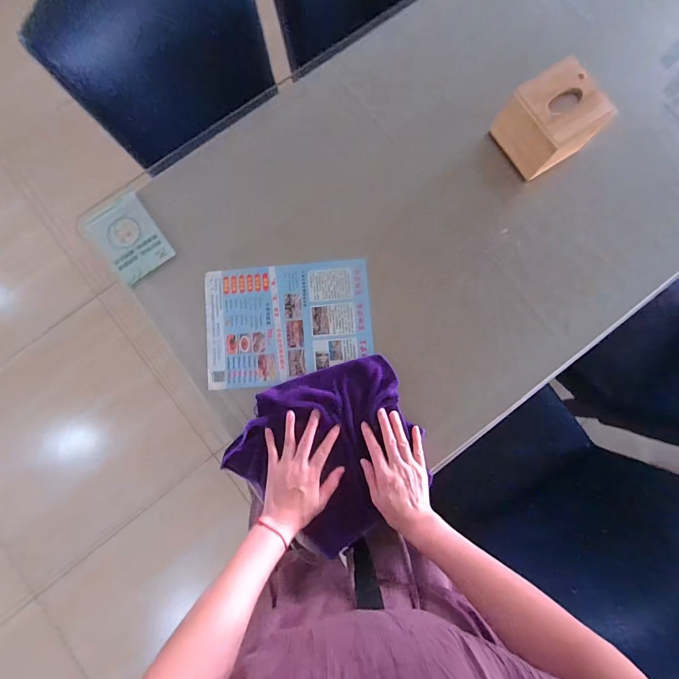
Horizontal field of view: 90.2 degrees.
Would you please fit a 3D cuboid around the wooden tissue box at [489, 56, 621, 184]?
[{"bbox_3d":[0.357,-0.373,0.590,0.133,0.106,0.137,-32,84,-4],"label":"wooden tissue box"}]

